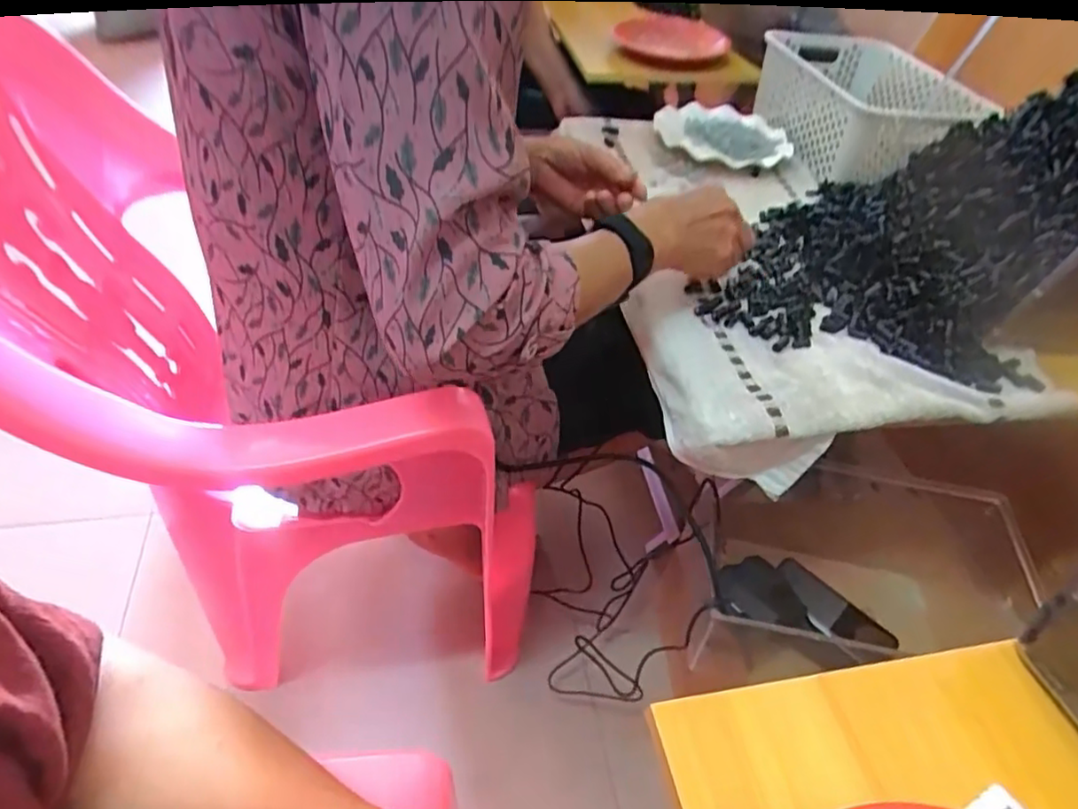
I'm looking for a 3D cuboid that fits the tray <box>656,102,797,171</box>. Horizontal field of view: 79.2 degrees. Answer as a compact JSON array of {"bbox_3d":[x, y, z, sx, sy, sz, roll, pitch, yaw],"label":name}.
[{"bbox_3d":[0.253,-0.385,0.900,0.186,0.040,0.179,10,46,4],"label":"tray"}]

